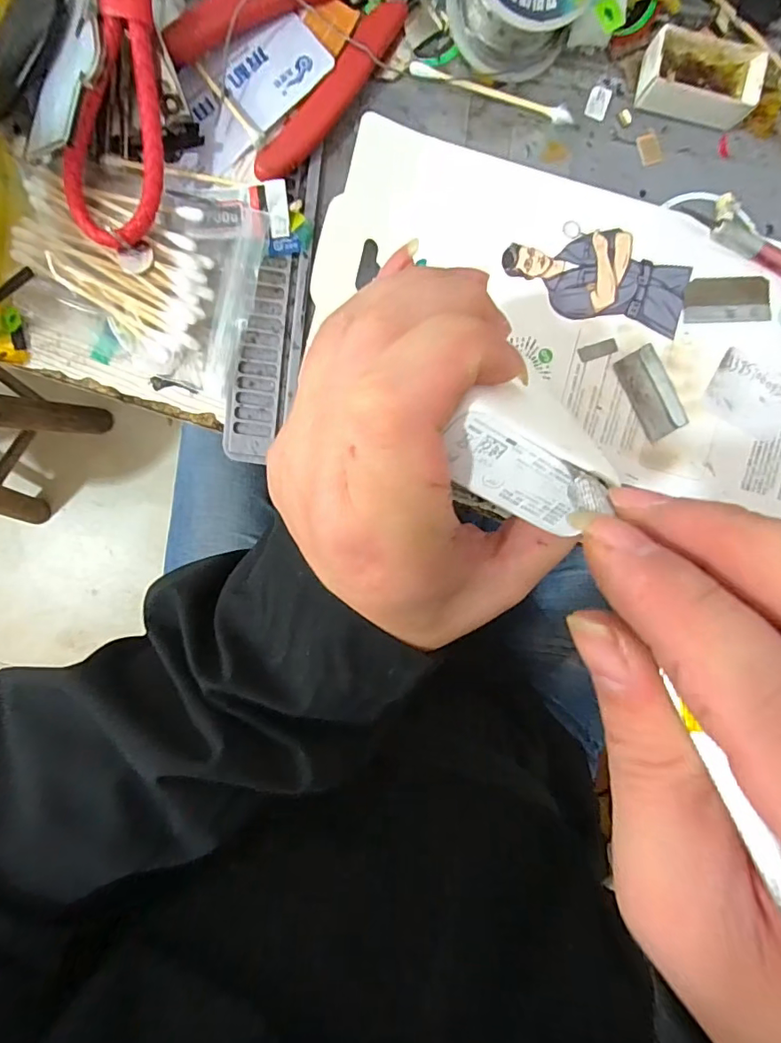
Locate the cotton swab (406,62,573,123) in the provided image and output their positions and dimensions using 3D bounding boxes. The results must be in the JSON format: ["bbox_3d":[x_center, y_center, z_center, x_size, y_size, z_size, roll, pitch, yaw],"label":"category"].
[{"bbox_3d":[0.044,-0.186,0.218,0.072,0.005,0.009,13,91,-4],"label":"cotton swab"}]

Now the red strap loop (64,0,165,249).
[{"bbox_3d":[-0.105,-0.155,0.195,0.037,0.009,0.089,12,104,-4],"label":"red strap loop"}]

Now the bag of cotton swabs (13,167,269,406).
[{"bbox_3d":[-0.105,-0.107,0.213,0.096,0.015,0.077,20,92,-6],"label":"bag of cotton swabs"}]

